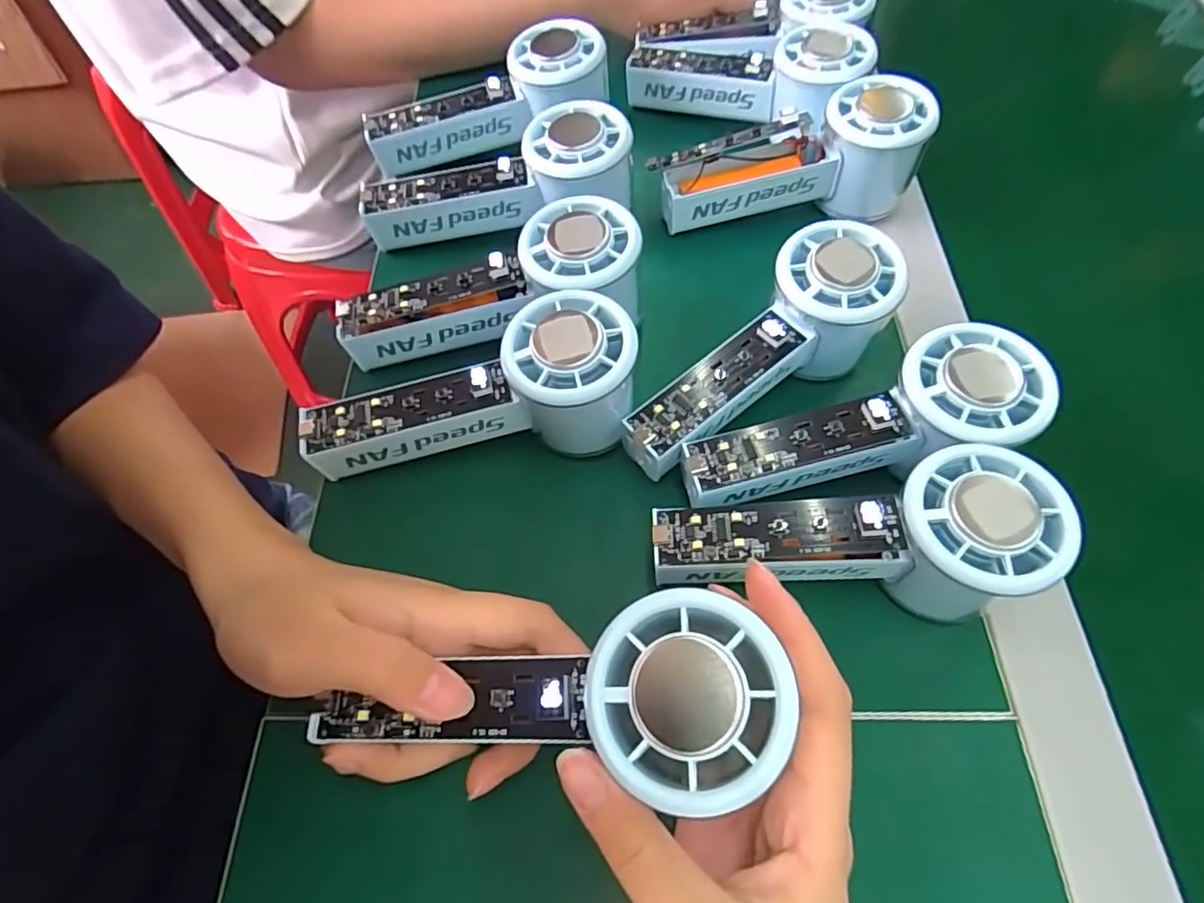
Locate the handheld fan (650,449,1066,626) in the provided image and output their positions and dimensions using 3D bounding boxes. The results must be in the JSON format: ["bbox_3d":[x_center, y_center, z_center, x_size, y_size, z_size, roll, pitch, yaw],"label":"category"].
[{"bbox_3d":[0.095,0.038,0.234,0.144,0.054,0.053,-5,63,-3],"label":"handheld fan"}]

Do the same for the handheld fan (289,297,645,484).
[{"bbox_3d":[-0.056,-0.024,0.273,0.149,0.050,0.059,-14,63,6],"label":"handheld fan"}]

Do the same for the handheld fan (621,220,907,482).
[{"bbox_3d":[0.075,-0.046,0.289,0.154,0.051,0.056,-38,69,-5],"label":"handheld fan"}]

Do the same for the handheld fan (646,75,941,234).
[{"bbox_3d":[0.107,-0.166,0.345,0.150,0.055,0.056,-13,64,-7],"label":"handheld fan"}]

